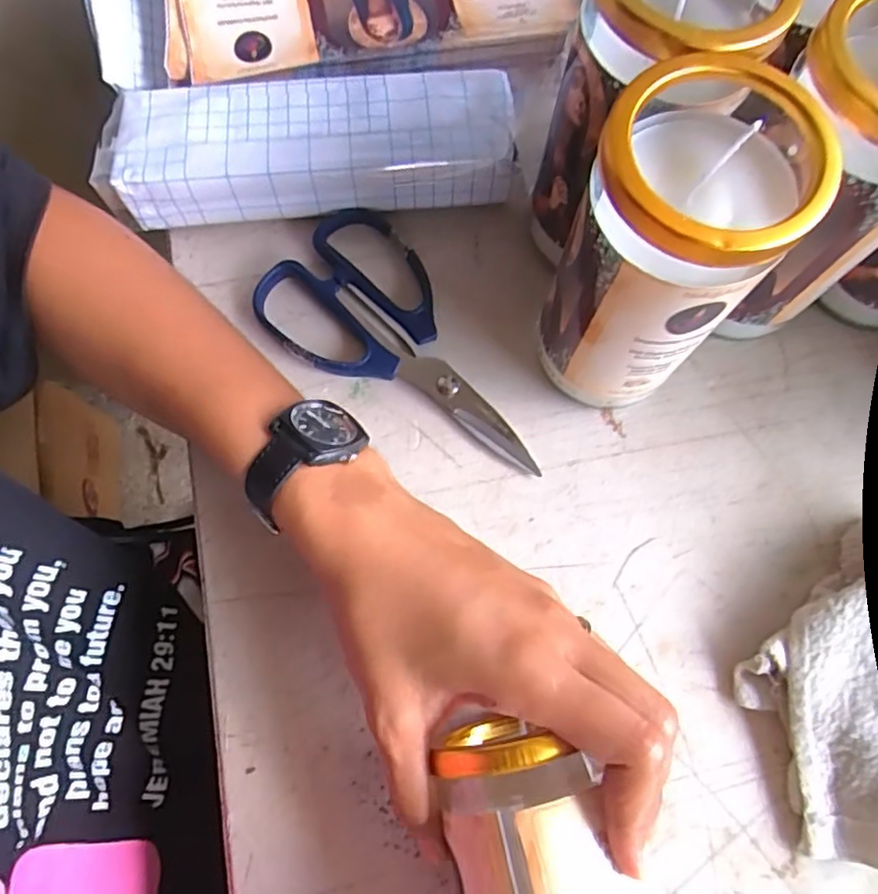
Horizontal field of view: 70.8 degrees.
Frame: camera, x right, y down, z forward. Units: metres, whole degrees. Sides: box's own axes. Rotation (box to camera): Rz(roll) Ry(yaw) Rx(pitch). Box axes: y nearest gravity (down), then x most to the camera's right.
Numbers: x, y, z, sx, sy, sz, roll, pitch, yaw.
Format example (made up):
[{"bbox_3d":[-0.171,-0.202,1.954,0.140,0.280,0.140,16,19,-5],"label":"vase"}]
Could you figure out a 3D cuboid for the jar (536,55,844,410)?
[{"bbox_3d":[0.085,-0.068,0.251,0.063,0.146,0.074,34,74,10],"label":"jar"}]

